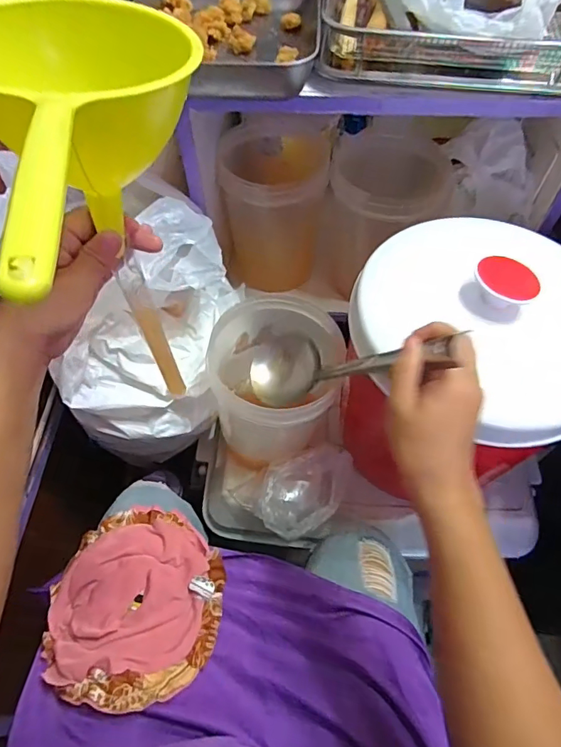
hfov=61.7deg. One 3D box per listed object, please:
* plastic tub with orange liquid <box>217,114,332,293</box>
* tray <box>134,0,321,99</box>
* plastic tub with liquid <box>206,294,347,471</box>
[{"bbox_3d":[-0.006,-0.271,0.779,0.148,0.192,0.171,4,59,1],"label":"plastic tub with orange liquid"},{"bbox_3d":[-0.061,-0.397,0.534,0.199,0.047,0.251,2,59,0],"label":"tray"},{"bbox_3d":[-0.011,0.022,0.637,0.143,0.200,0.158,16,60,8],"label":"plastic tub with liquid"}]

